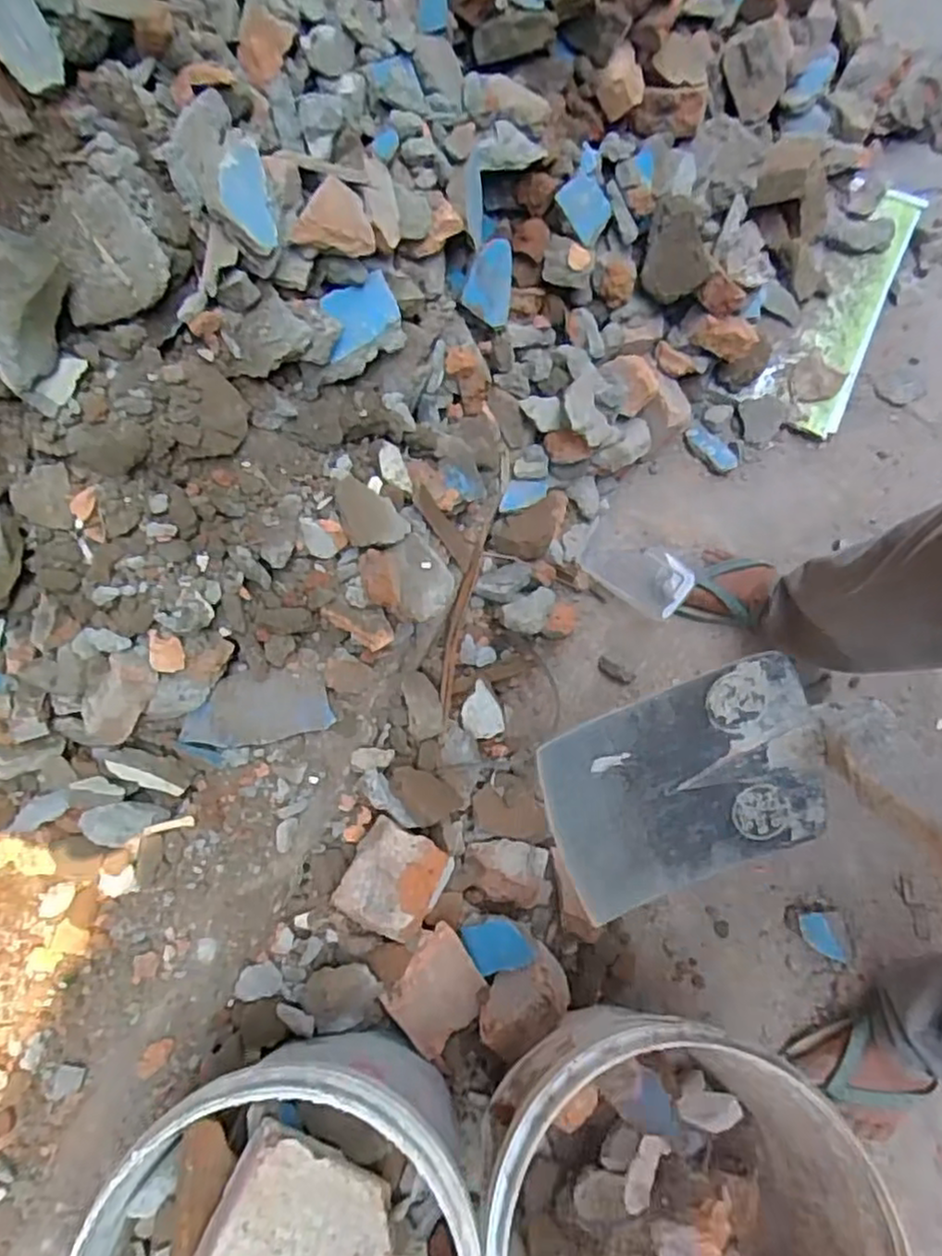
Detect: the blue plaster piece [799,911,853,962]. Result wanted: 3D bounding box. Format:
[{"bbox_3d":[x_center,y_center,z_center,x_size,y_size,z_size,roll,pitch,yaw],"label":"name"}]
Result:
[{"bbox_3d":[0.465,0.404,0.930,0.058,0.006,0.059,-3,70,-1],"label":"blue plaster piece"}]

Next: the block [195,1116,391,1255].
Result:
[{"bbox_3d":[-0.122,0.444,0.516,0.136,0.050,0.114,31,58,-10],"label":"block"}]

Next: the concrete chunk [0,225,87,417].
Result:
[{"bbox_3d":[-0.396,-0.272,0.616,0.100,0.105,0.104,34,73,11],"label":"concrete chunk"}]

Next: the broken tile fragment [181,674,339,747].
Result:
[{"bbox_3d":[-0.249,0.094,0.827,0.164,0.015,0.080,-6,107,-12],"label":"broken tile fragment"}]

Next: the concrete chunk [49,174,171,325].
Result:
[{"bbox_3d":[-0.335,-0.343,0.640,0.097,0.052,0.116,-28,73,-10],"label":"concrete chunk"}]

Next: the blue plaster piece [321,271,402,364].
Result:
[{"bbox_3d":[-0.120,-0.353,0.793,0.016,0.063,0.122,9,41,43],"label":"blue plaster piece"}]

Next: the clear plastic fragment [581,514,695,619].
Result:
[{"bbox_3d":[0.247,-0.087,1.078,0.168,0.049,0.089,30,73,10],"label":"clear plastic fragment"}]

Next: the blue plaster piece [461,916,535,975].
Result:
[{"bbox_3d":[0.035,0.374,0.843,0.076,0.021,0.058,-24,79,16],"label":"blue plaster piece"}]

